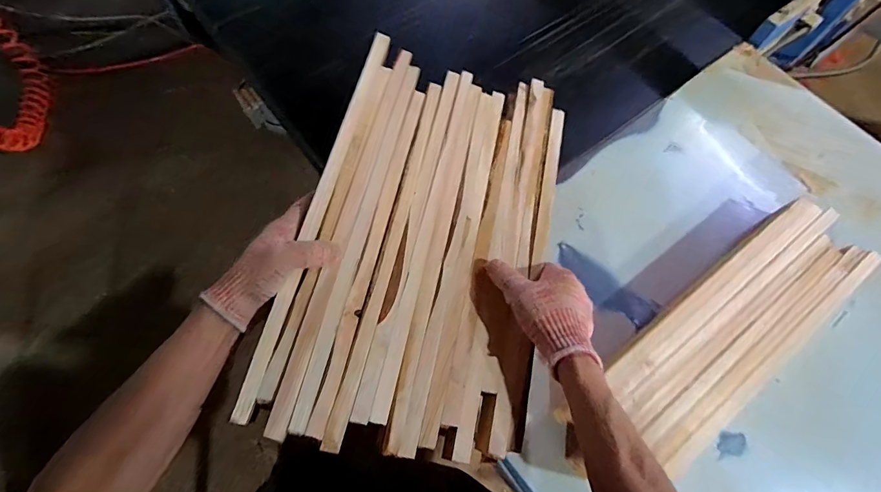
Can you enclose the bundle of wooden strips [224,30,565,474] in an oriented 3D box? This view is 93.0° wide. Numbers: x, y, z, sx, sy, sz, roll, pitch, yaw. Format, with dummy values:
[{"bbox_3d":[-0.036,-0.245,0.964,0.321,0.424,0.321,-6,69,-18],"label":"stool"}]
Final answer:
[{"bbox_3d":[-0.001,-0.025,0.513,0.297,0.061,0.513,11,67,4],"label":"bundle of wooden strips"}]

